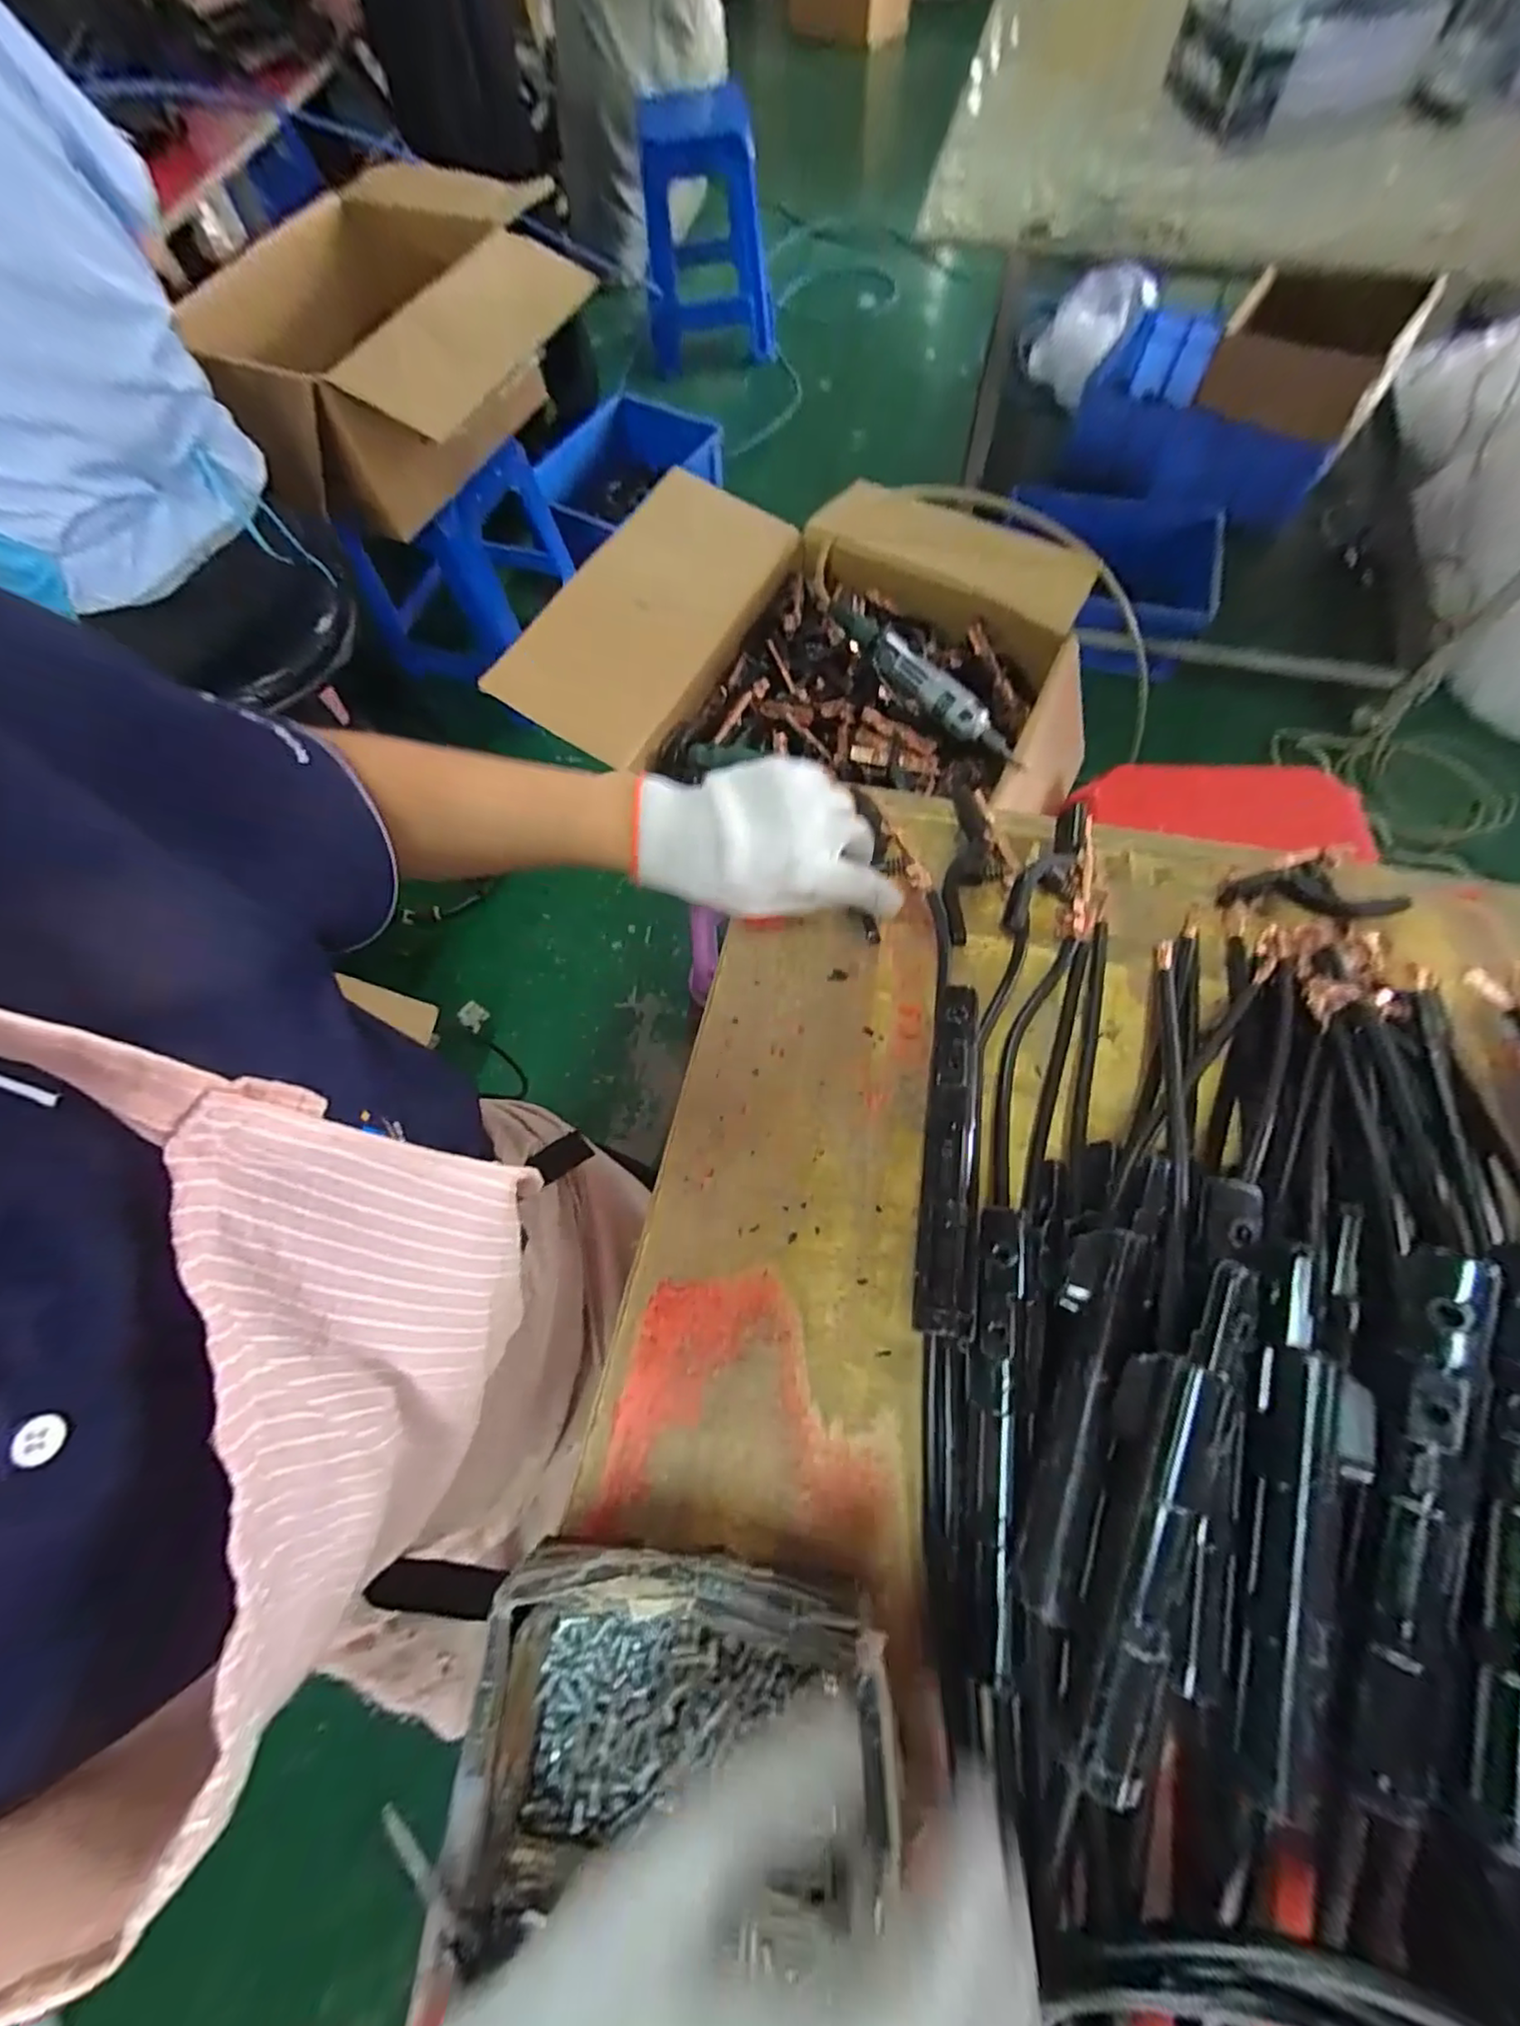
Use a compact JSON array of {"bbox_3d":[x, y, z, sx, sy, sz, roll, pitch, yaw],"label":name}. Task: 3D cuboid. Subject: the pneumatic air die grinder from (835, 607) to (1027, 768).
[{"bbox_3d":[0.175,-0.361,0.696,0.038,0.037,0.287,-38,72,-12],"label":"pneumatic air die grinder"}]

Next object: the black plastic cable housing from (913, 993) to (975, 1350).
[{"bbox_3d":[0.103,0.070,0.350,0.027,0.022,0.189,8,69,6],"label":"black plastic cable housing"}]

